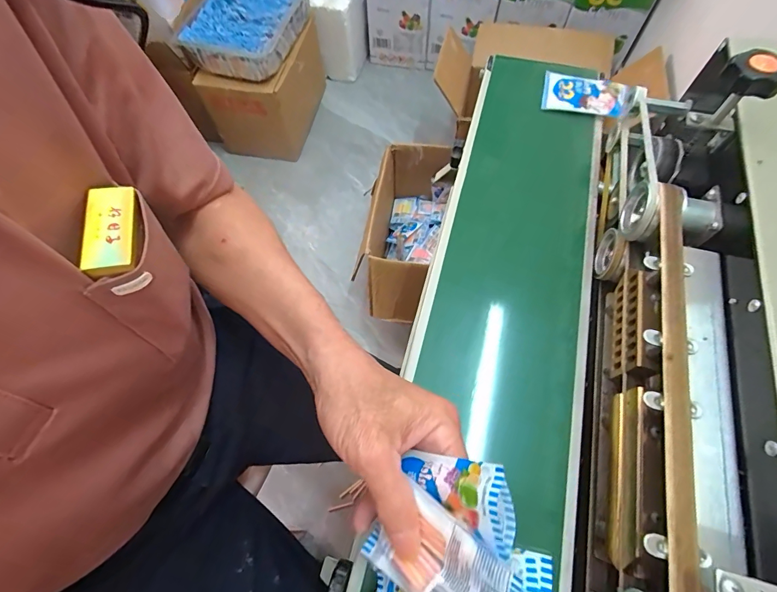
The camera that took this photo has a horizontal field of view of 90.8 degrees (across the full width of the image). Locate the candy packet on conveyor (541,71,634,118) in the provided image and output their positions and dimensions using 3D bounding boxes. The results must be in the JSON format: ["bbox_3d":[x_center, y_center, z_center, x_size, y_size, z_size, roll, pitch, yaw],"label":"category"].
[{"bbox_3d":[0.241,-0.247,0.469,0.102,0.016,0.072,15,67,8],"label":"candy packet on conveyor"}]

